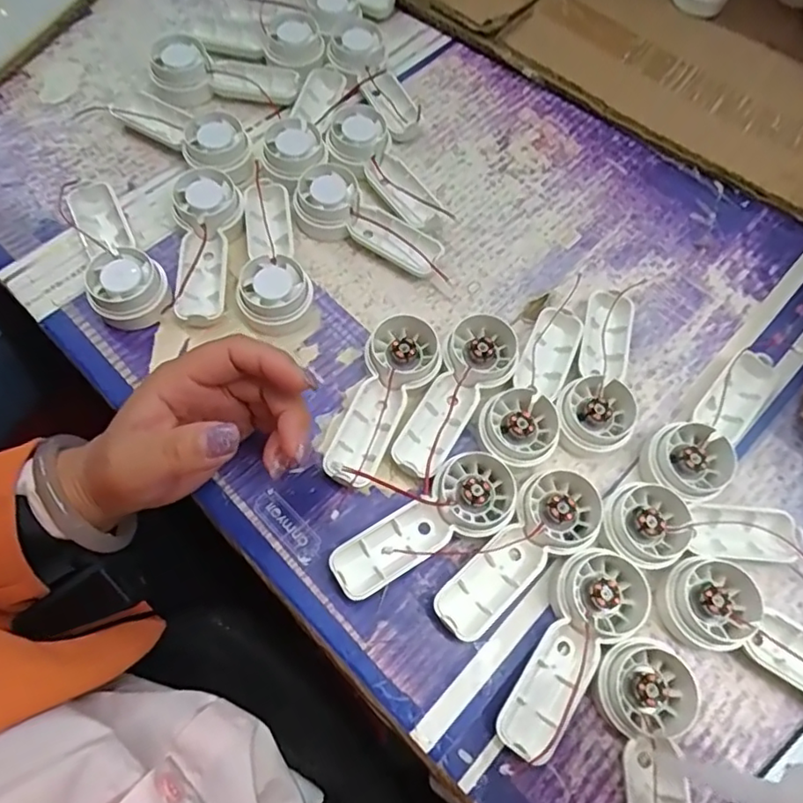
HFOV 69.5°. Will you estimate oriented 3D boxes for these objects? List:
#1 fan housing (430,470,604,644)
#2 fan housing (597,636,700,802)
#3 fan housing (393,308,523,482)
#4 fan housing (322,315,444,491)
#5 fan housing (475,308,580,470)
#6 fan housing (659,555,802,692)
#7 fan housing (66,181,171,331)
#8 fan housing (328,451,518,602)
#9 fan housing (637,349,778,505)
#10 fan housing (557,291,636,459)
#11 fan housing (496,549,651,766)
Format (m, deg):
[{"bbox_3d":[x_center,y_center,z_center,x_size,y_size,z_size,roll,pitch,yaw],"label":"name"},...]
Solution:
[{"bbox_3d":[0.064,0.082,0.322,0.112,0.019,0.043,-37,73,-15],"label":"fan housing"},{"bbox_3d":[0.126,0.179,0.284,0.048,0.021,0.112,1,68,-2],"label":"fan housing"},{"bbox_3d":[0.034,-0.004,0.358,0.043,0.022,0.115,29,70,10],"label":"fan housing"},{"bbox_3d":[-0.012,-0.002,0.352,0.043,0.023,0.112,25,69,8],"label":"fan housing"},{"bbox_3d":[0.085,-0.009,0.362,0.046,0.022,0.108,25,69,8],"label":"fan housing"},{"bbox_3d":[0.196,0.126,0.312,0.112,0.023,0.047,29,70,10],"label":"fan housing"},{"bbox_3d":[-0.191,-0.099,0.374,0.044,0.021,0.115,-31,72,-14],"label":"fan housing"},{"bbox_3d":[0.015,0.070,0.323,0.113,0.019,0.043,-32,72,-14],"label":"fan housing"},{"bbox_3d":[0.196,0.017,0.356,0.112,0.022,0.046,-37,74,-16],"label":"fan housing"},{"bbox_3d":[0.130,-0.018,0.367,0.047,0.021,0.109,23,69,7],"label":"fan housing"},{"bbox_3d":[0.087,0.128,0.304,0.048,0.020,0.111,40,72,13],"label":"fan housing"}]

